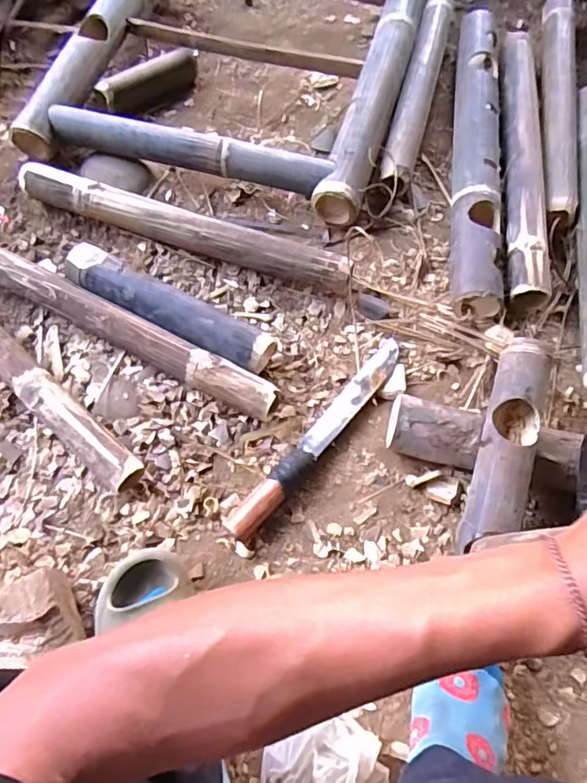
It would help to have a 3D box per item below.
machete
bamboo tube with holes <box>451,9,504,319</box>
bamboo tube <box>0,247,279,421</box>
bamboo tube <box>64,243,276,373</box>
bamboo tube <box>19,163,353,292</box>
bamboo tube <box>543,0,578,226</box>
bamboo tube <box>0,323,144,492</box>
[{"bbox_3d":[0.039,0.053,0.701,0.036,0.031,0.339,37,72,15],"label":"machete"},{"bbox_3d":[0.307,-0.418,0.885,0.072,0.068,0.657,7,67,4],"label":"bamboo tube with holes"},{"bbox_3d":[-0.270,-0.101,0.755,0.560,0.059,0.050,27,69,12],"label":"bamboo tube"},{"bbox_3d":[-0.180,-0.117,0.759,0.323,0.067,0.070,28,69,13],"label":"bamboo tube"},{"bbox_3d":[-0.173,-0.254,0.819,0.545,0.065,0.059,20,68,9],"label":"bamboo tube"},{"bbox_3d":[0.472,-0.523,0.954,0.058,0.051,0.571,10,66,6],"label":"bamboo tube"},{"bbox_3d":[-0.405,-0.057,0.735,0.546,0.055,0.052,39,72,17],"label":"bamboo tube"}]

